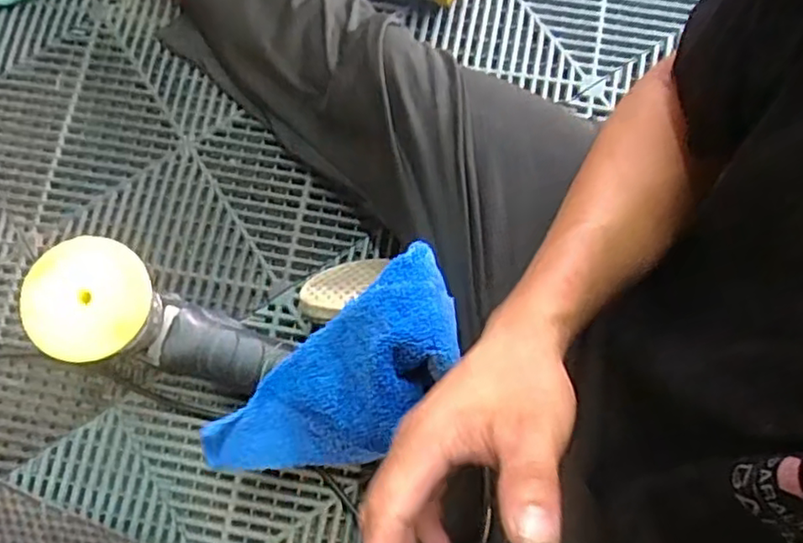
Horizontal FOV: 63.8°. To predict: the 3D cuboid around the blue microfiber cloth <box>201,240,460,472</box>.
[{"bbox_3d":[-0.045,0.094,0.518,0.246,0.069,0.121,-41,79,26],"label":"blue microfiber cloth"}]

